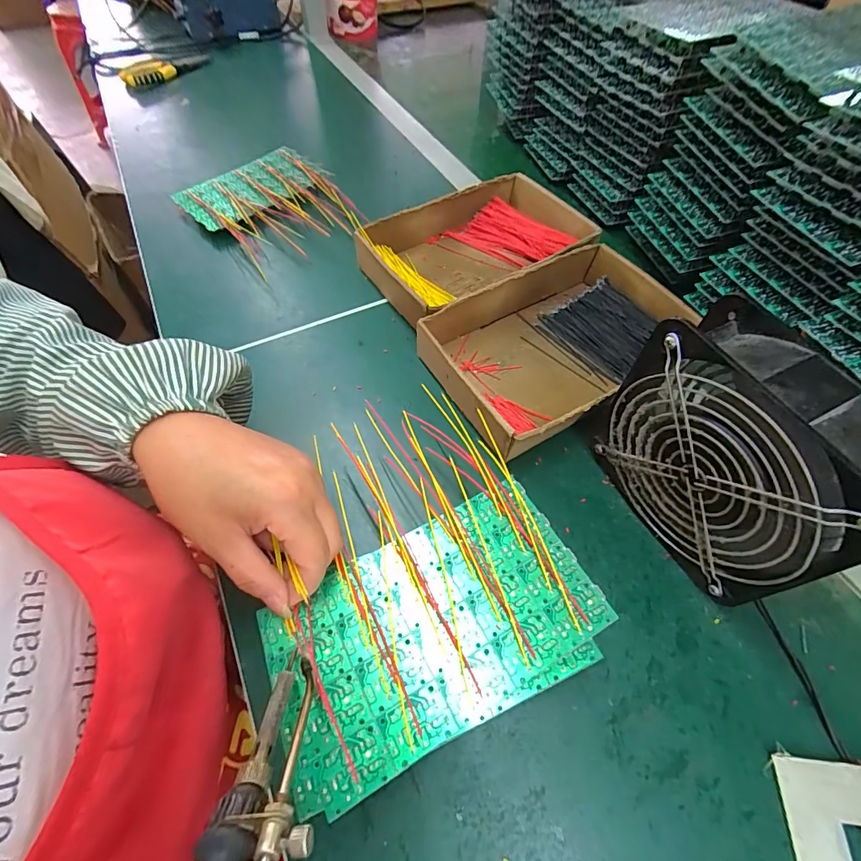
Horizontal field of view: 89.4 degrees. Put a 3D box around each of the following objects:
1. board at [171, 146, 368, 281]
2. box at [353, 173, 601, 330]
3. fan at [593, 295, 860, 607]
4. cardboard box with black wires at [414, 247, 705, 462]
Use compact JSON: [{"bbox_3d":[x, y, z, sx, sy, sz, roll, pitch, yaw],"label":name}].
[{"bbox_3d":[-0.194,-0.291,0.555,0.200,0.020,0.178,38,64,21],"label":"board"},{"bbox_3d":[0.053,-0.205,0.488,0.239,0.044,0.159,-28,62,-18],"label":"box"},{"bbox_3d":[0.191,0.021,0.282,0.057,0.153,0.147,-22,60,-15],"label":"fan"},{"bbox_3d":[0.122,-0.084,0.412,0.266,0.047,0.150,-29,63,-19],"label":"cardboard box with black wires"}]

